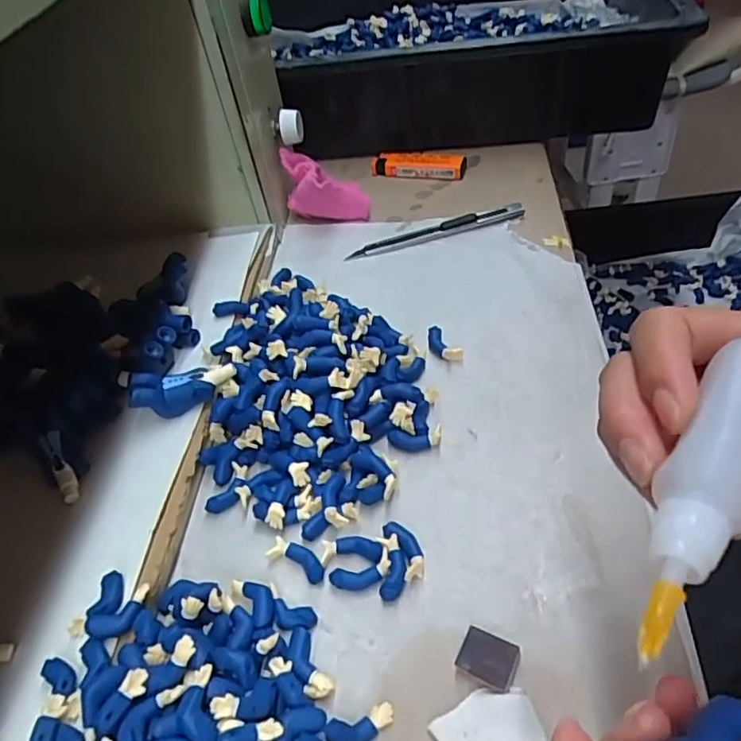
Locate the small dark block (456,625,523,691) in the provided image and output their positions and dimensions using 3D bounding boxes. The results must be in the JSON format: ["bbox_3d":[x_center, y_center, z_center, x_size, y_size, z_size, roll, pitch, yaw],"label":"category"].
[{"bbox_3d":[0.047,0.117,0.243,0.023,0.007,0.019,17,52,23],"label":"small dark block"}]

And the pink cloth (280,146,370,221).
[{"bbox_3d":[-0.036,-0.145,0.473,0.068,0.044,0.026,3,47,12],"label":"pink cloth"}]

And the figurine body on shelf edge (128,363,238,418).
[{"bbox_3d":[-0.103,0.011,0.333,0.055,0.021,0.021,-14,46,-4],"label":"figurine body on shelf edge"}]

